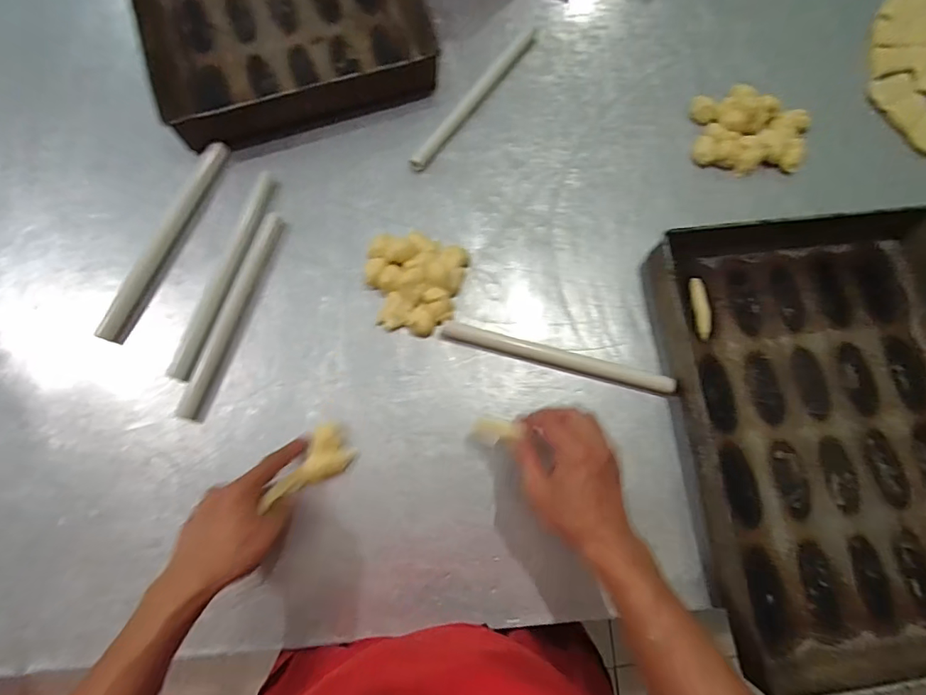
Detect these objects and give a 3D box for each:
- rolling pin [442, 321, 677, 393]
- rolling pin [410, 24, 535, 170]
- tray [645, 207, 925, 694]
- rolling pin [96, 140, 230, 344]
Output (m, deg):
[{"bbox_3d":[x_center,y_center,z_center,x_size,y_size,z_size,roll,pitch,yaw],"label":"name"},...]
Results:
[{"bbox_3d":[0.115,0.011,0.576,0.279,0.017,0.023,14,78,2],"label":"rolling pin"},{"bbox_3d":[0.019,-0.346,0.650,0.021,0.015,0.273,36,79,6],"label":"rolling pin"},{"bbox_3d":[0.445,0.090,0.548,0.372,0.052,0.520,-8,78,-3],"label":"tray"},{"bbox_3d":[-0.373,-0.139,0.596,0.029,0.021,0.283,22,78,3],"label":"rolling pin"}]

